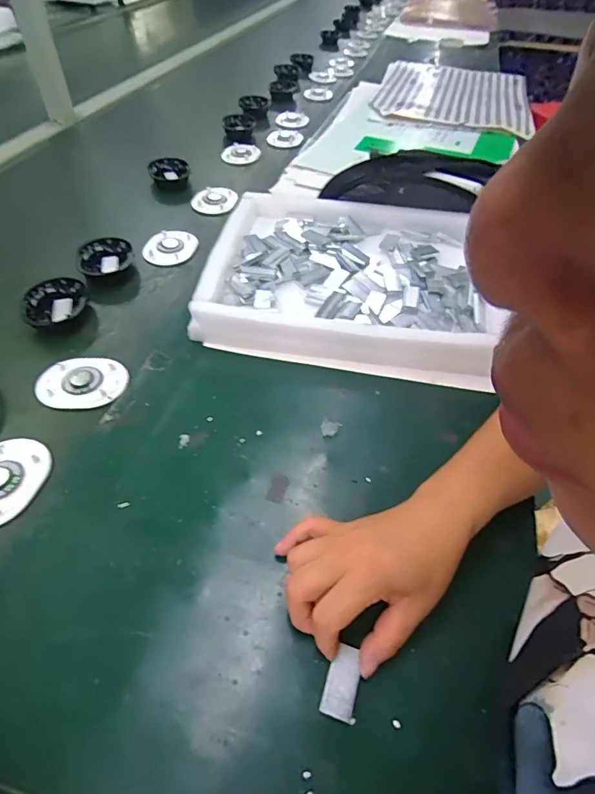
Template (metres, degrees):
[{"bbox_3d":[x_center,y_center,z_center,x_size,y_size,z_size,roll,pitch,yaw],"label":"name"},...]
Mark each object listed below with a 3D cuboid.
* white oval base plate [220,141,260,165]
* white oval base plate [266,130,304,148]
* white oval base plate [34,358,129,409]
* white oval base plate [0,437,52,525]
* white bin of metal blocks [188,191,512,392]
[{"bbox_3d":[-0.111,-0.488,0.873,0.068,0.014,0.100,9,47,4],"label":"white oval base plate"},{"bbox_3d":[-0.026,-0.556,0.945,0.076,0.009,0.094,3,47,-1],"label":"white oval base plate"},{"bbox_3d":[-0.232,-0.017,0.471,0.090,0.009,0.069,0,50,-2],"label":"white oval base plate"},{"bbox_3d":[-0.263,0.075,0.390,0.069,0.012,0.088,14,50,9],"label":"white oval base plate"},{"bbox_3d":[0.056,-0.163,0.577,0.338,0.046,0.314,10,50,6],"label":"white bin of metal blocks"}]

